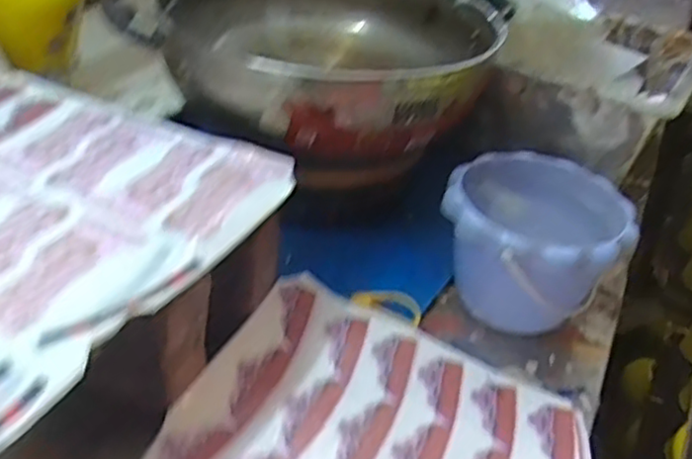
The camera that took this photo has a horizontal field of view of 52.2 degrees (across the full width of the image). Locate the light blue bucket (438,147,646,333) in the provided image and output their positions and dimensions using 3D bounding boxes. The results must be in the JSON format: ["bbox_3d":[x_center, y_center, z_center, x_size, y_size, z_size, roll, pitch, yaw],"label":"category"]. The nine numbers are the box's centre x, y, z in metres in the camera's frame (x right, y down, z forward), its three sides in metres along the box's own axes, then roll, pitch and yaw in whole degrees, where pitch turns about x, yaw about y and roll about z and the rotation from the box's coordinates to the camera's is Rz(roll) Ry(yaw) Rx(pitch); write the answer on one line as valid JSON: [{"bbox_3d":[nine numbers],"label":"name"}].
[{"bbox_3d":[0.159,0.020,0.628,0.150,0.111,0.163,5,36,-4],"label":"light blue bucket"}]

